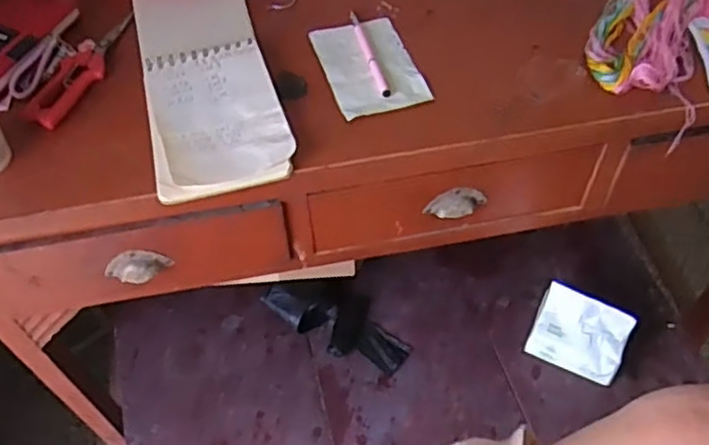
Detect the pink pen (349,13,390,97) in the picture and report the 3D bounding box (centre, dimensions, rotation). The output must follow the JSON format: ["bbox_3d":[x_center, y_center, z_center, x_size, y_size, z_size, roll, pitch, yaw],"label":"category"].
[{"bbox_3d":[0.016,-0.197,0.796,0.014,0.012,0.148,-13,51,-12],"label":"pink pen"}]

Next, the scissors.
[{"bbox_3d":[-0.311,-0.176,0.794,0.049,0.022,0.184,19,52,14],"label":"scissors"}]

